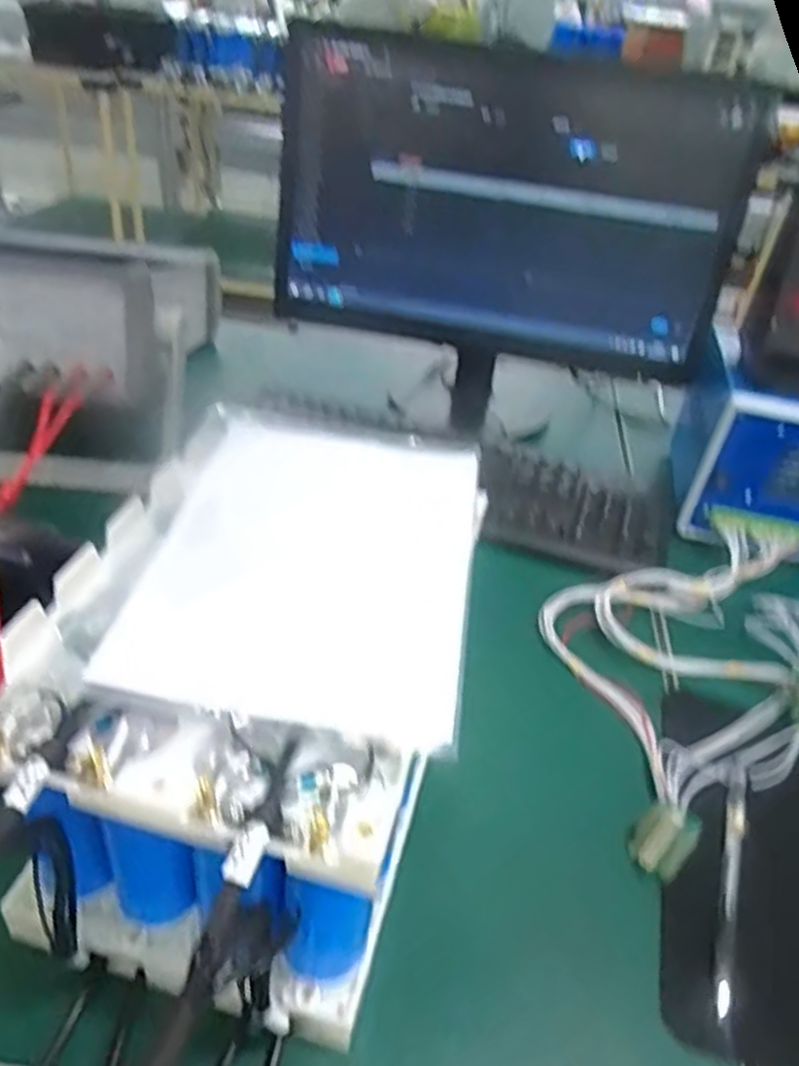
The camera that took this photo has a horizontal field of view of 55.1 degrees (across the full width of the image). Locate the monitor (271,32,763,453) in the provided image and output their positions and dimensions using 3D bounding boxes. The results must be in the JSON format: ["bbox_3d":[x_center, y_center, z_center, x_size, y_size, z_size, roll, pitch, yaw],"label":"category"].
[{"bbox_3d":[0.091,-0.281,0.744,0.430,0.309,0.097,15,38,9],"label":"monitor"}]

